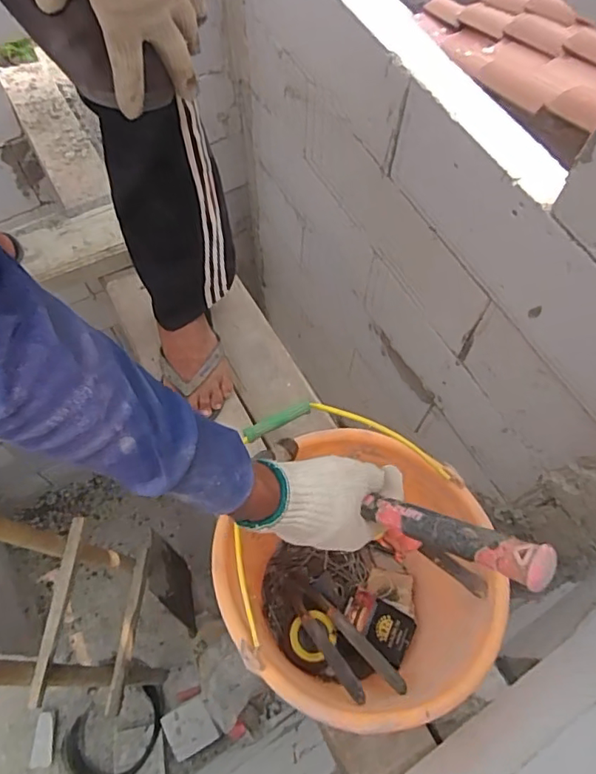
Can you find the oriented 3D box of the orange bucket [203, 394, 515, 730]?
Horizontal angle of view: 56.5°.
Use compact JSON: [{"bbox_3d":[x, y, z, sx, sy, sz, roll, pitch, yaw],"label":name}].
[{"bbox_3d":[0.070,0.229,0.661,0.285,0.240,0.279,0,64,-1],"label":"orange bucket"}]

